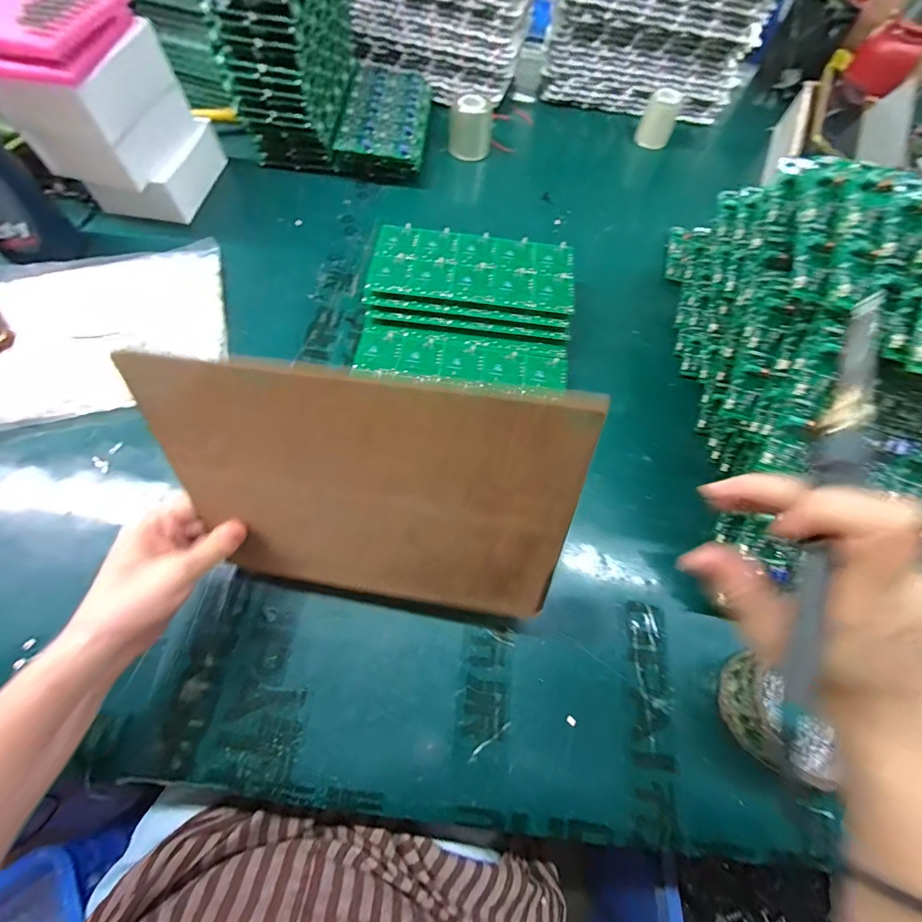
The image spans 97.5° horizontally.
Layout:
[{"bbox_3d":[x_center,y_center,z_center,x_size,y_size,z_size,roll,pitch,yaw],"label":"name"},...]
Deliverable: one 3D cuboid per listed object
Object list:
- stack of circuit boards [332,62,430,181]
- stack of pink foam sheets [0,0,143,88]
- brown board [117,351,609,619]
[{"bbox_3d":[-0.111,-0.514,0.613,0.126,0.049,0.230,5,65,0],"label":"stack of circuit boards"},{"bbox_3d":[-0.412,-0.429,0.394,0.110,0.041,0.148,9,65,2],"label":"stack of pink foam sheets"},{"bbox_3d":[-0.058,0.032,0.260,0.247,0.197,0.006,7,42,4],"label":"brown board"}]

